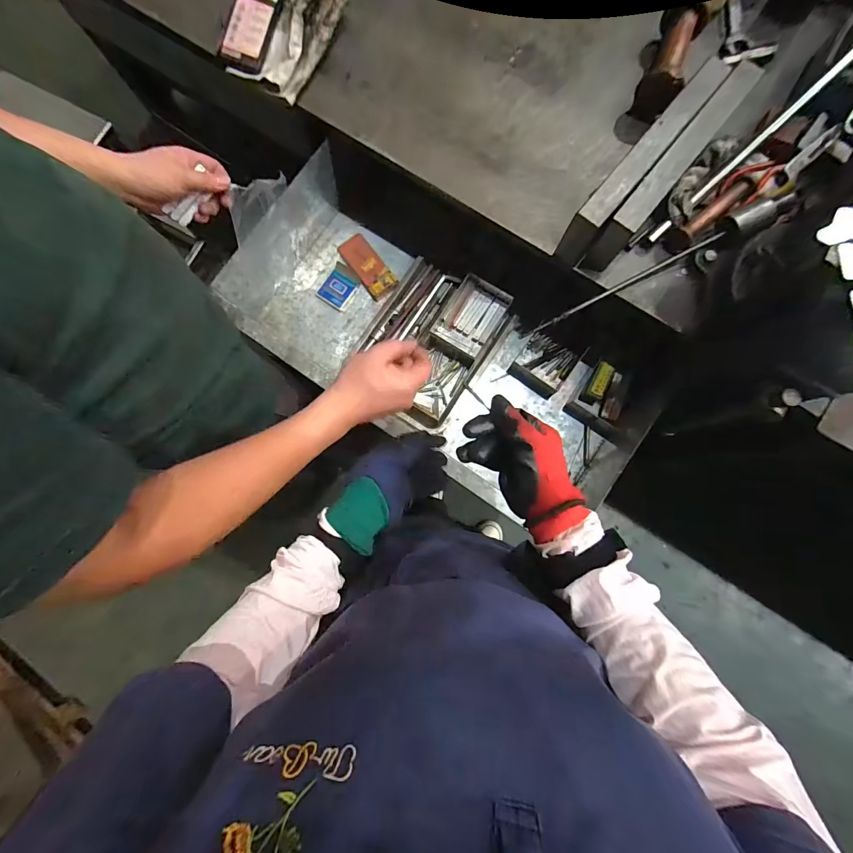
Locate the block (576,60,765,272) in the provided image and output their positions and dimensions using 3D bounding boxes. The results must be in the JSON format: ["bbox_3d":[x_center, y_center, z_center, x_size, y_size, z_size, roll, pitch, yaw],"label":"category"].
[{"bbox_3d":[0.374,-0.394,0.586,0.045,0.115,0.345,40,86,6],"label":"block"}]

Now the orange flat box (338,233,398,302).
[{"bbox_3d":[-0.129,-0.352,0.827,0.063,0.011,0.155,-36,83,-3],"label":"orange flat box"}]

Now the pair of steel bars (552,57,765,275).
[{"bbox_3d":[0.356,-0.403,0.582,0.083,0.100,0.350,40,86,6],"label":"pair of steel bars"}]

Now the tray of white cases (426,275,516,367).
[{"bbox_3d":[0.090,-0.220,0.802,0.122,0.050,0.169,34,85,5],"label":"tray of white cases"}]

